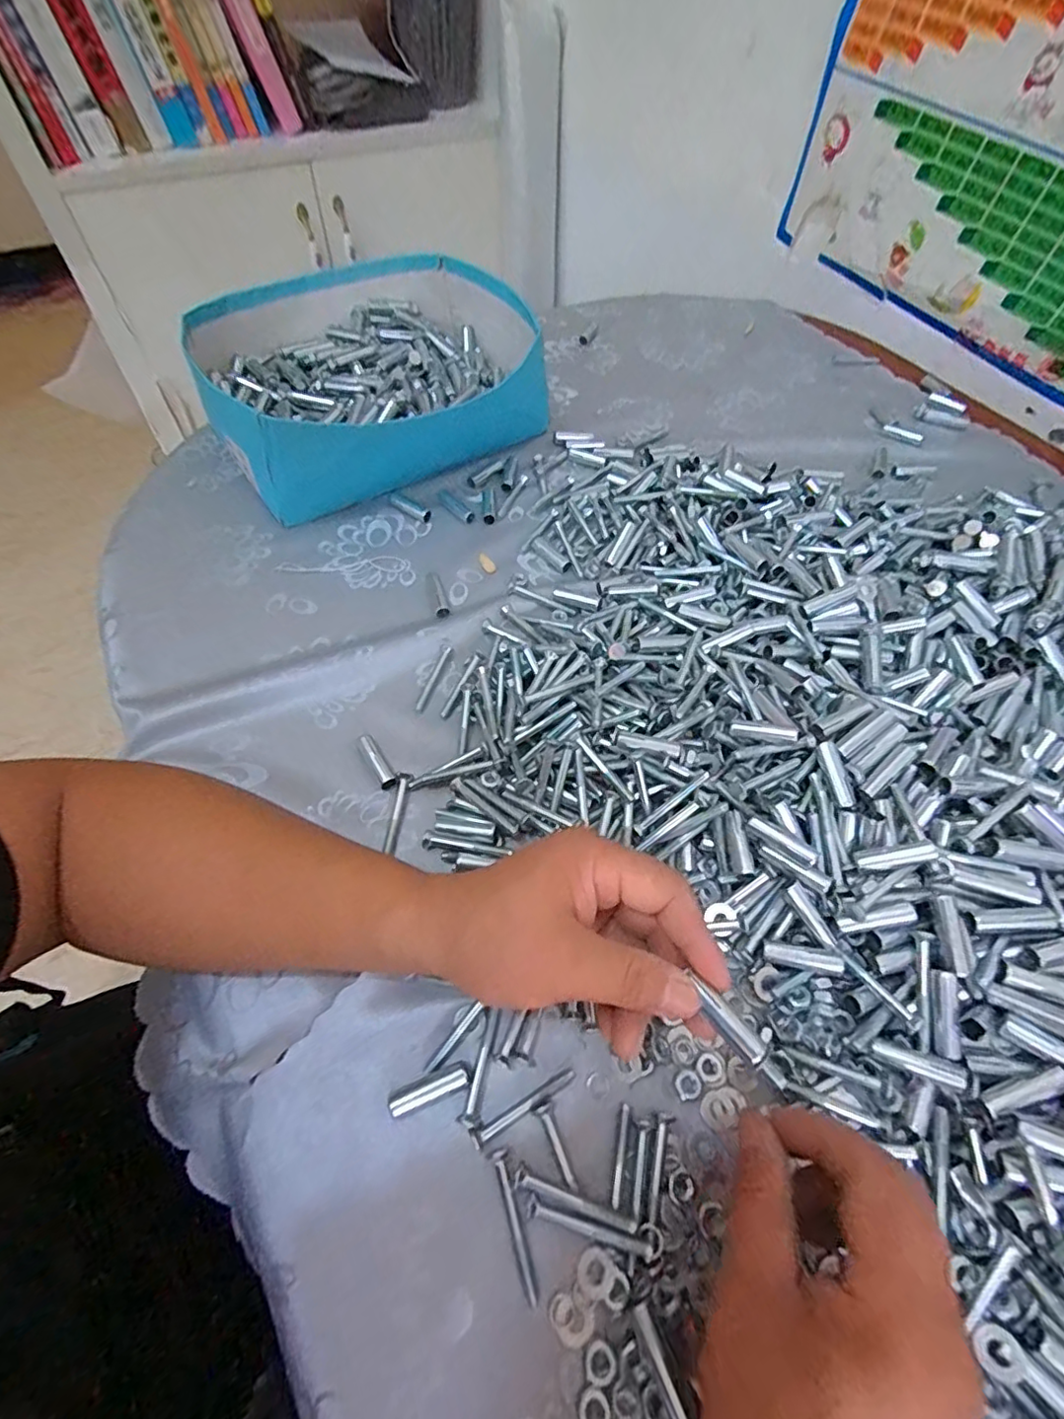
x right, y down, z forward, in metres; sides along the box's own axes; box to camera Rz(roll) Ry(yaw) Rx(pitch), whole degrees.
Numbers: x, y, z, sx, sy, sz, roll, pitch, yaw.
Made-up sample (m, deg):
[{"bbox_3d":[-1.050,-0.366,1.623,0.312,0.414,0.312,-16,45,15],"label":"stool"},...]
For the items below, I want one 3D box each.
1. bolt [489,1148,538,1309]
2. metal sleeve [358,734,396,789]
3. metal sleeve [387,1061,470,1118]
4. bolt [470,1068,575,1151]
[{"bbox_3d":[-0.008,0.231,0.259,0.007,0.005,0.056,-14,59,-10],"label":"bolt"},{"bbox_3d":[-0.102,0.033,0.378,0.010,0.011,0.040,-28,62,-18],"label":"metal sleeve"},{"bbox_3d":[-0.050,0.187,0.285,0.041,0.007,0.011,-19,60,-13],"label":"metal sleeve"},{"bbox_3d":[-0.004,0.194,0.283,0.056,0.007,0.008,-26,62,-17],"label":"bolt"}]

